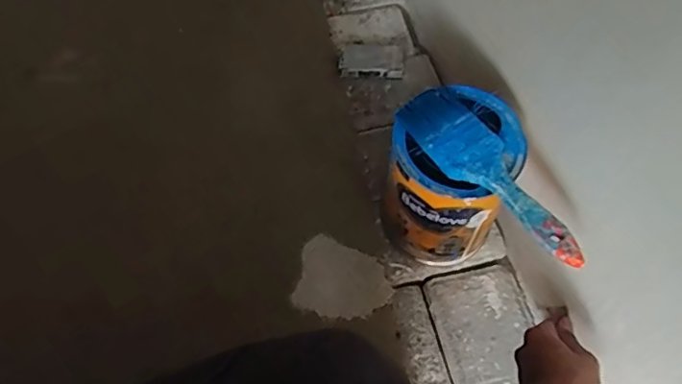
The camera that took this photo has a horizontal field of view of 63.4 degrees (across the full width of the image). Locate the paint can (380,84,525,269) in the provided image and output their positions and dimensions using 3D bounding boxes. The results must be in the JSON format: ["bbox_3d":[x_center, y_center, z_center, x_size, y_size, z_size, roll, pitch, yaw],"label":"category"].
[{"bbox_3d":[0.110,-0.011,0.587,0.118,0.172,0.126,0,60,-1],"label":"paint can"}]

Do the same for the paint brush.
[{"bbox_3d":[0.129,-0.018,0.489,0.061,0.018,0.210,-26,65,-17],"label":"paint brush"}]

